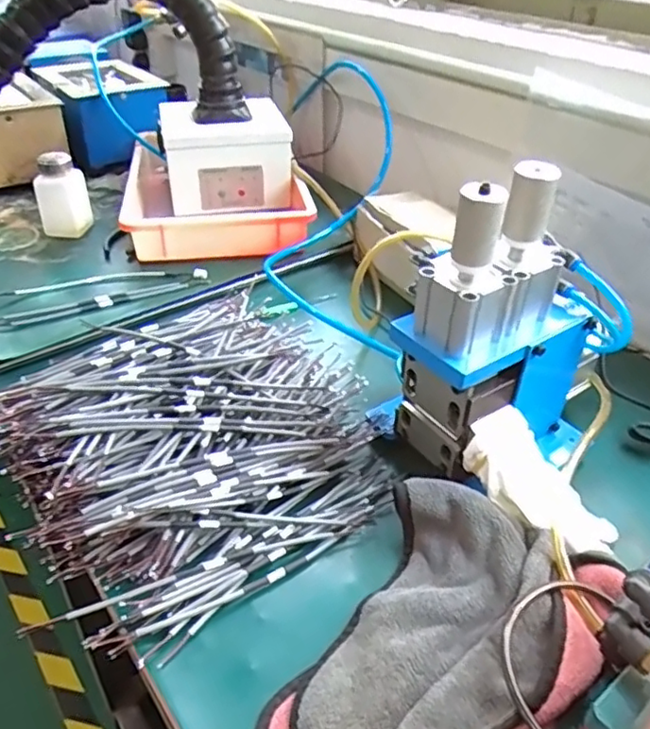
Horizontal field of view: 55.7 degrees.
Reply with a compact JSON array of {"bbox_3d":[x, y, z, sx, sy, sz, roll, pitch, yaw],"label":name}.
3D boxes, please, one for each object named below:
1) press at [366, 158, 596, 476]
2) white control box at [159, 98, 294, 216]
[{"bbox_3d":[0.143,-0.031,0.503,0.170,0.245,0.107,-16,41,-22],"label":"press"},{"bbox_3d":[-0.150,-0.317,0.928,0.177,0.121,0.150,-6,38,-10],"label":"white control box"}]

